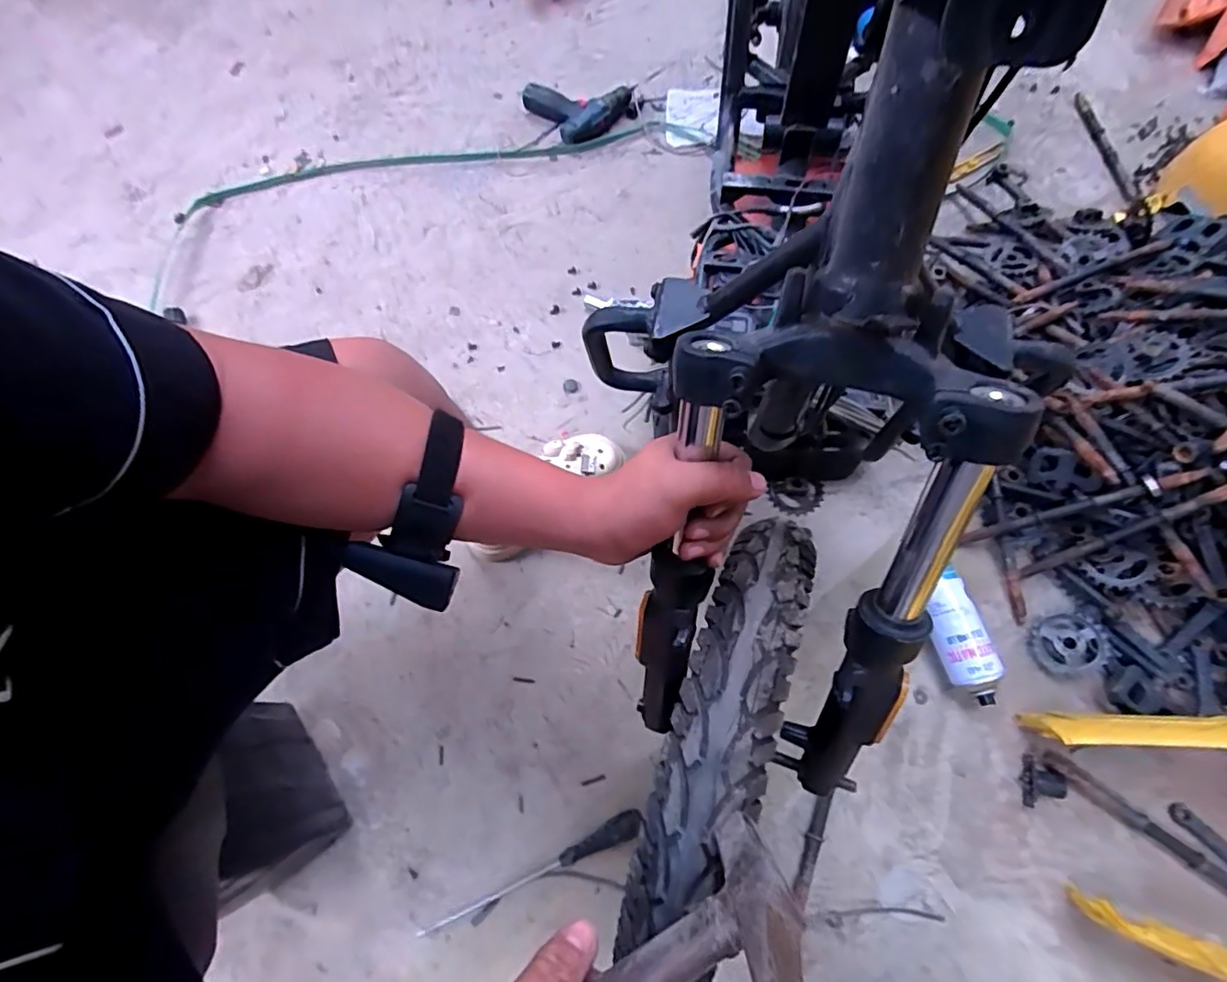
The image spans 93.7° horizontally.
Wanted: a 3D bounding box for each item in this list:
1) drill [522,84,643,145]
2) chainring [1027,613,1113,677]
[{"bbox_3d":[-0.059,-0.857,1.256,0.217,0.060,0.194,-35,69,-11],"label":"drill"},{"bbox_3d":[0.621,0.209,0.784,0.095,0.011,0.078,-19,68,12],"label":"chainring"}]

